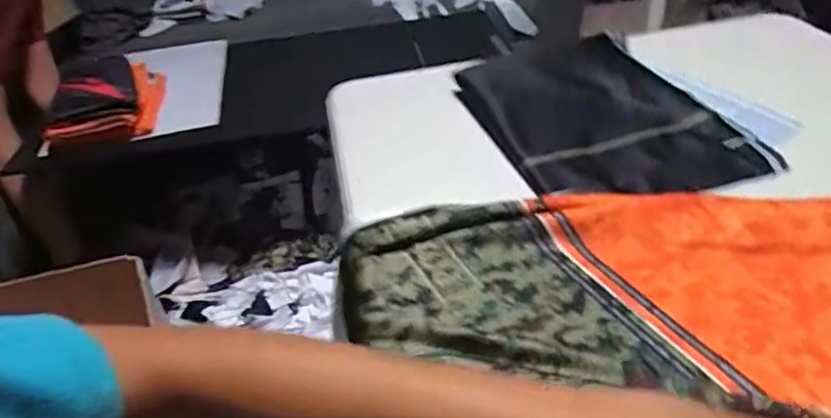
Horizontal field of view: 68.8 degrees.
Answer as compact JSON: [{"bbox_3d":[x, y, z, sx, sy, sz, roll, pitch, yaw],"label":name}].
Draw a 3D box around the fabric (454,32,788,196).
[{"bbox_3d":[0.163,-0.100,0.581,0.200,0.036,0.269,-16,38,-14],"label":"fabric"}]

